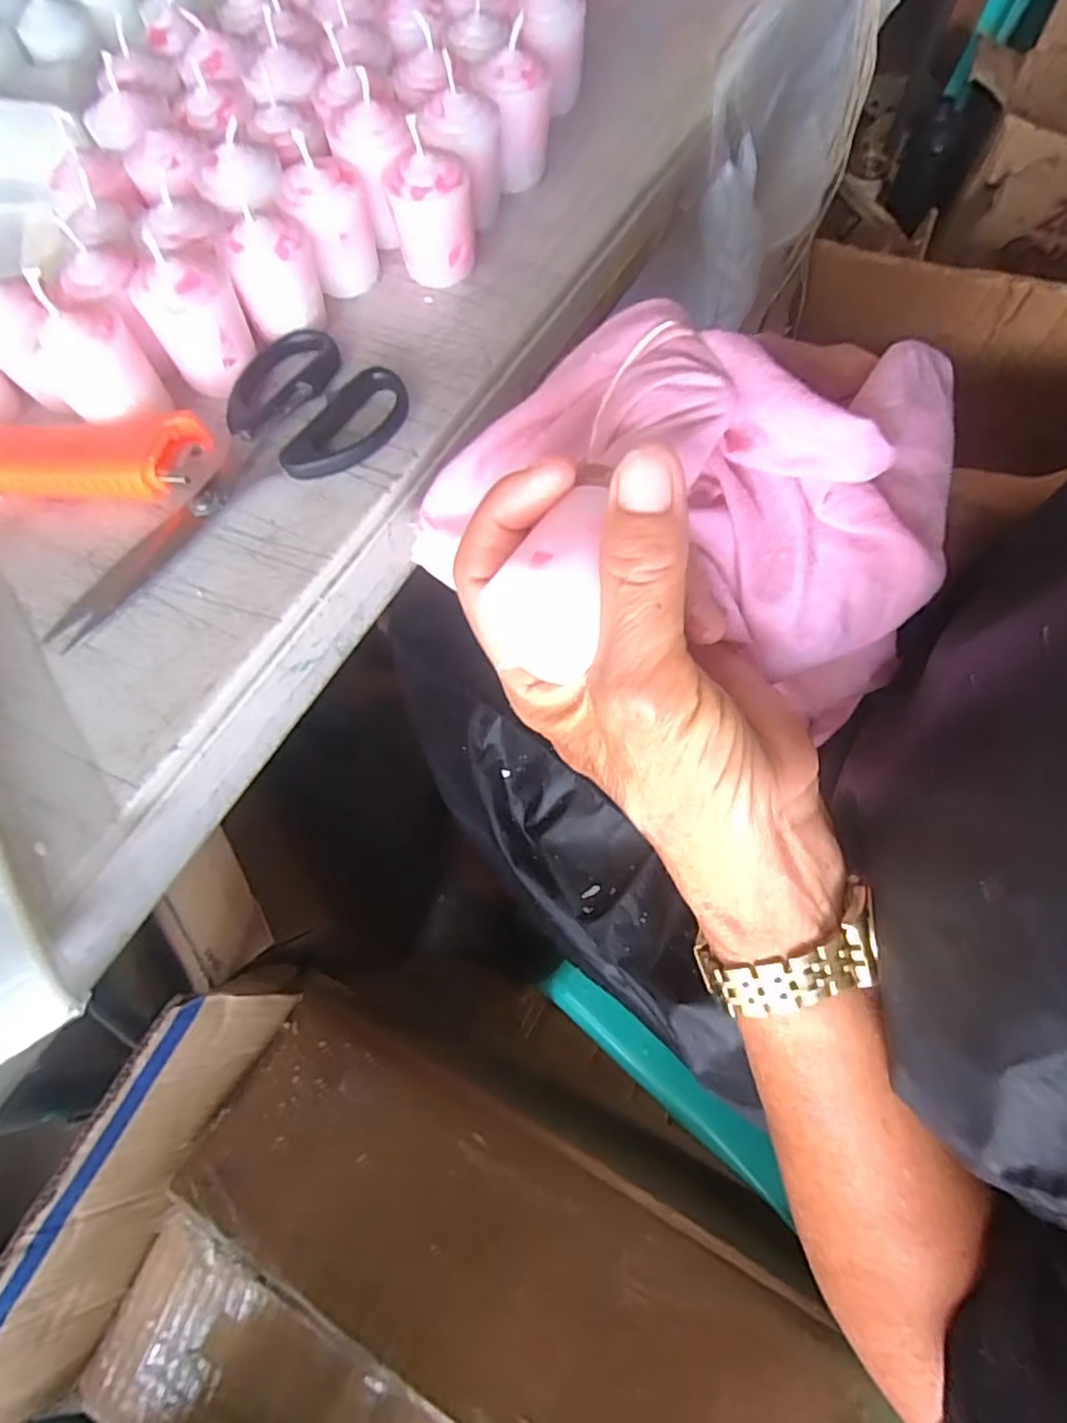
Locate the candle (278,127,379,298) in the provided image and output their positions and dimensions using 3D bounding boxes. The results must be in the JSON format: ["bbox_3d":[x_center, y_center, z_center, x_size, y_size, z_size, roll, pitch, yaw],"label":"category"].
[{"bbox_3d":[-0.090,-0.220,0.295,0.033,0.056,0.029,-16,68,-3],"label":"candle"}]

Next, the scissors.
[{"bbox_3d":[-0.136,-0.100,0.274,0.170,0.011,0.072,-40,71,-12],"label":"scissors"}]

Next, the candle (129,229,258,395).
[{"bbox_3d":[-0.142,-0.168,0.275,0.039,0.049,0.034,-39,71,-12],"label":"candle"}]

